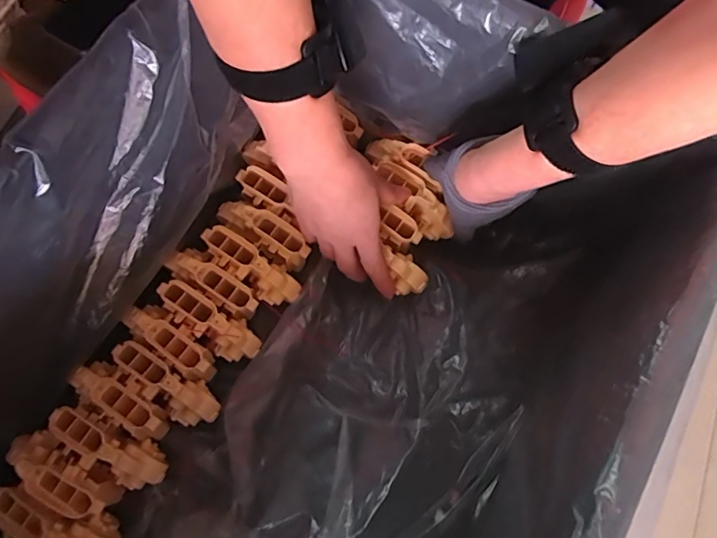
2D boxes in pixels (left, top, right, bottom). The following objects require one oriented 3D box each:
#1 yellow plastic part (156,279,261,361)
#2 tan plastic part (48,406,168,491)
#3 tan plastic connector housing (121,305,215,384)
[{"bbox_3d":[-0.142,0.049,0.467,0.106,0.040,0.036,39,75,-7],"label":"yellow plastic part"},{"bbox_3d":[-0.221,0.156,0.434,0.109,0.034,0.041,31,74,-5],"label":"tan plastic part"},{"bbox_3d":[-0.173,0.069,0.464,0.092,0.044,0.033,34,75,10],"label":"tan plastic connector housing"}]

